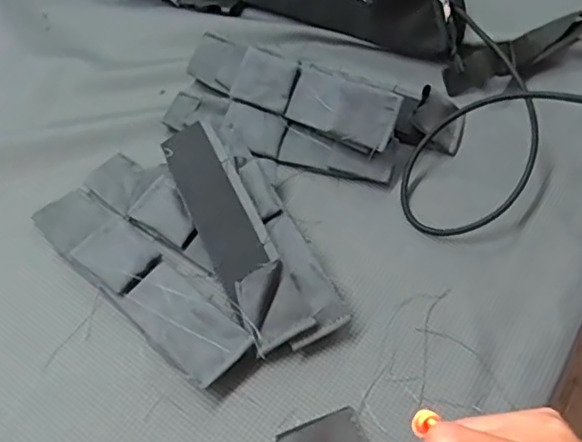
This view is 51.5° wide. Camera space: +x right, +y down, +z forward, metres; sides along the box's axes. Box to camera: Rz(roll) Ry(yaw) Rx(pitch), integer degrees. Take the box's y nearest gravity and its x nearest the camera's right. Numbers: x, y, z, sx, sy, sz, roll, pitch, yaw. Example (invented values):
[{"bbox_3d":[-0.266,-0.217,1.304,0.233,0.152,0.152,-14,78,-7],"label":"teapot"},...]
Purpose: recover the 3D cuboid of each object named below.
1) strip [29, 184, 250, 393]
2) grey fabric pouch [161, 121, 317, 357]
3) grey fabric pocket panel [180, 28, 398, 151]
[{"bbox_3d":[-0.110,0.040,0.429,0.196,0.020,0.047,38,62,22],"label":"strip"},{"bbox_3d":[-0.046,0.000,0.444,0.042,0.018,0.198,-24,57,-12],"label":"grey fabric pouch"},{"bbox_3d":[-0.002,-0.116,0.524,0.202,0.011,0.048,24,94,24],"label":"grey fabric pocket panel"}]

